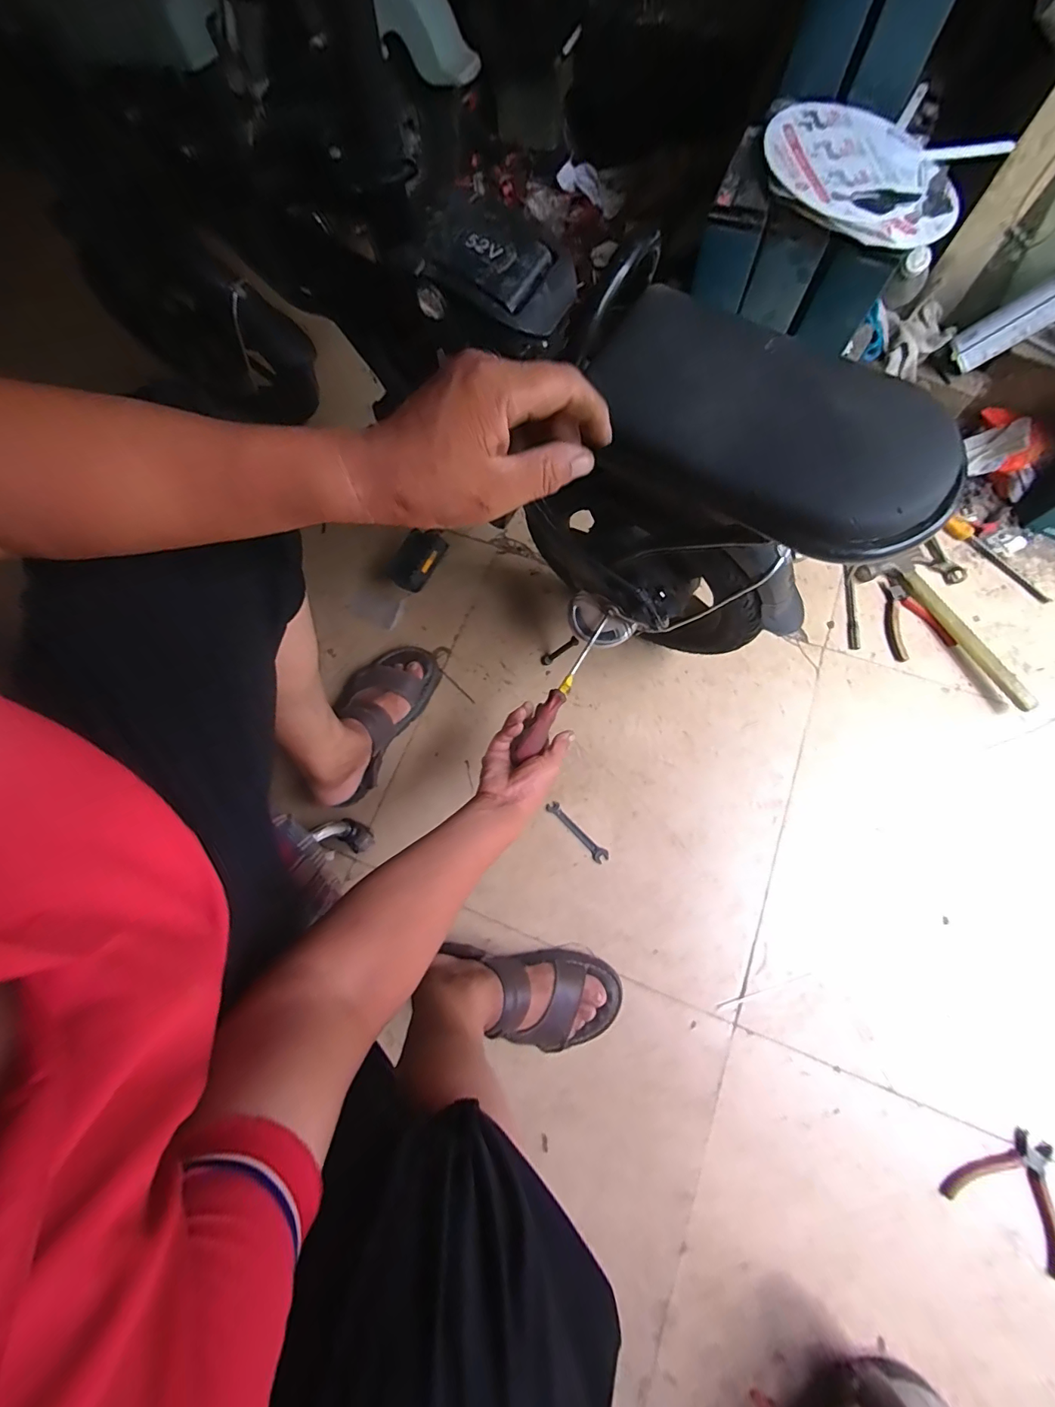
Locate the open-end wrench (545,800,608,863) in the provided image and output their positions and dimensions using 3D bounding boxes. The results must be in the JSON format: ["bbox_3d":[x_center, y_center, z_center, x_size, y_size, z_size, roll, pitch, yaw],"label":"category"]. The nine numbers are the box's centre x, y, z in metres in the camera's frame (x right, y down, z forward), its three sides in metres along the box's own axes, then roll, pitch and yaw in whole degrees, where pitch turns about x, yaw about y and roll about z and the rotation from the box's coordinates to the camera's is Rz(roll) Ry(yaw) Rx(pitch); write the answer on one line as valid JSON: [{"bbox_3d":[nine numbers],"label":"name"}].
[{"bbox_3d":[0.076,0.200,0.730,0.119,0.007,0.022,43,81,12],"label":"open-end wrench"}]

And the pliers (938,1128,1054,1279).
[{"bbox_3d":[0.614,0.603,0.581,0.139,0.022,0.125,34,79,10],"label":"pliers"}]

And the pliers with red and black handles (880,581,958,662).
[{"bbox_3d":[0.641,-0.146,0.789,0.092,0.015,0.134,-16,75,-2],"label":"pliers with red and black handles"}]

